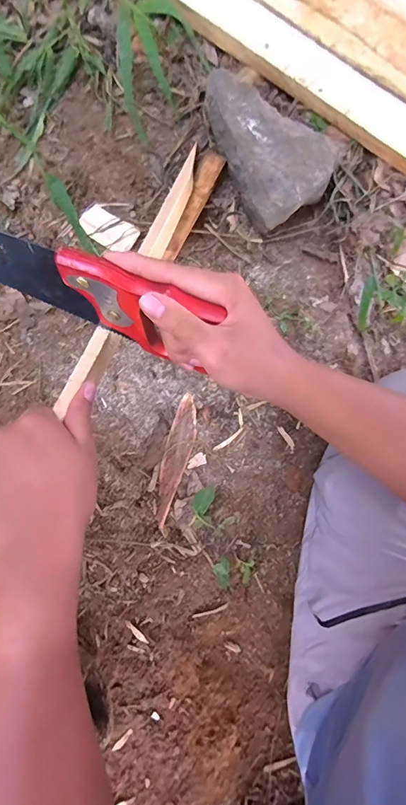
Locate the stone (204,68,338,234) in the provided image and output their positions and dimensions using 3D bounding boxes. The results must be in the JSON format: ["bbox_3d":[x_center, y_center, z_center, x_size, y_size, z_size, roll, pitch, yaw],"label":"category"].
[{"bbox_3d":[0.080,-0.310,0.493,0.118,0.064,0.173,-33,99,-2],"label":"stone"}]

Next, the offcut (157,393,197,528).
[{"bbox_3d":[-0.033,0.066,0.483,0.030,0.008,0.149,20,78,-8],"label":"offcut"}]

